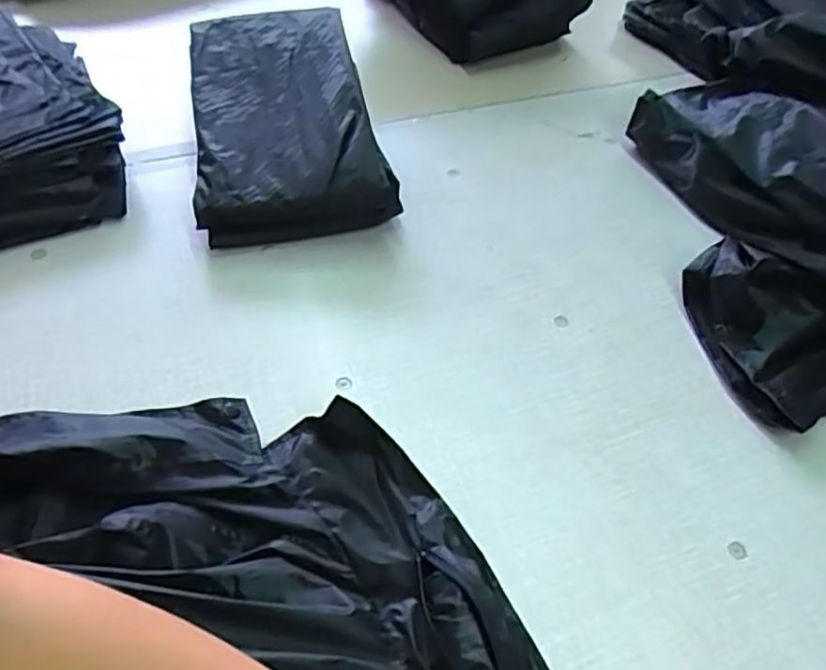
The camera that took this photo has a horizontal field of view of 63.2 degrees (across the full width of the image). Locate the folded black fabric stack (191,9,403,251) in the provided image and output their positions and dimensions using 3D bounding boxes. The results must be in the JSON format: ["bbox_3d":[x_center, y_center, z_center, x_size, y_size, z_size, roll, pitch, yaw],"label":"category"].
[{"bbox_3d":[-0.139,-0.238,0.737,0.194,0.104,0.297,-7,50,-12],"label":"folded black fabric stack"}]

